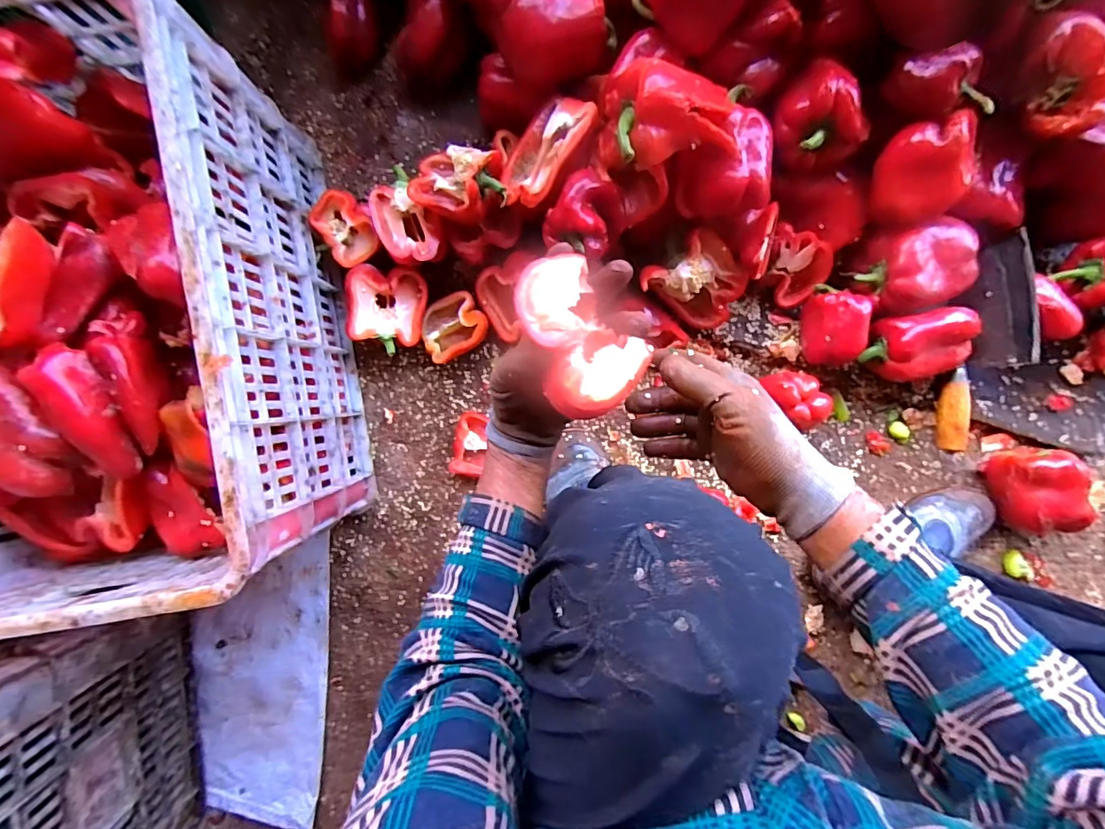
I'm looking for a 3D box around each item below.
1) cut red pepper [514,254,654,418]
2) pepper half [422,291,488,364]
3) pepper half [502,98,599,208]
[{"bbox_3d":[0.016,-0.052,0.358,0.074,0.057,0.104,-41,91,3],"label":"cut red pepper"},{"bbox_3d":[-0.130,-0.115,0.642,0.084,0.039,0.071,-30,92,3],"label":"pepper half"},{"bbox_3d":[-0.002,-0.282,0.543,0.076,0.038,0.120,44,103,31],"label":"pepper half"}]

